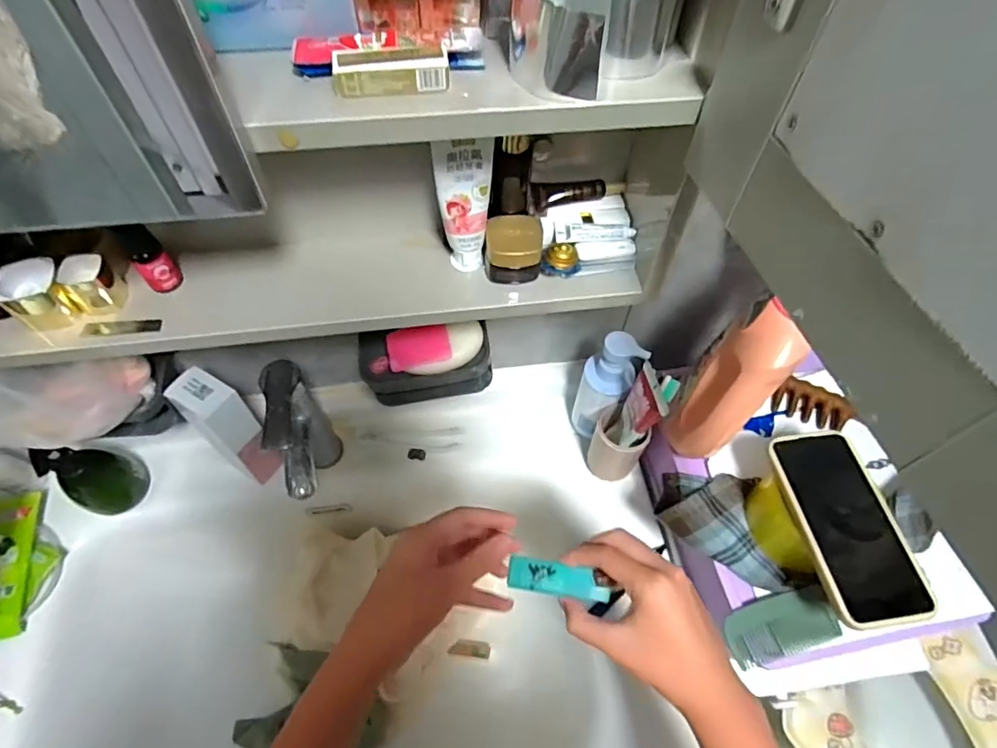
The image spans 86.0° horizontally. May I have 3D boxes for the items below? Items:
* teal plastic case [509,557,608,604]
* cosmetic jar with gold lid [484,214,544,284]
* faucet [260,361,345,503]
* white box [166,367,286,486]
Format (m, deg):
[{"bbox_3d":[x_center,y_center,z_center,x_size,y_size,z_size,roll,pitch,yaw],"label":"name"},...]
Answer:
[{"bbox_3d":[0.046,0.152,0.394,0.071,0.011,0.022,14,58,0],"label":"teal plastic case"},{"bbox_3d":[0.012,-0.100,0.430,0.044,0.036,0.040,1,58,-1],"label":"cosmetic jar with gold lid"},{"bbox_3d":[-0.207,0.081,0.582,0.043,0.186,0.126,-13,59,-9],"label":"faucet"},{"bbox_3d":[-0.294,0.061,0.587,0.063,0.154,0.050,33,63,18],"label":"white box"}]

